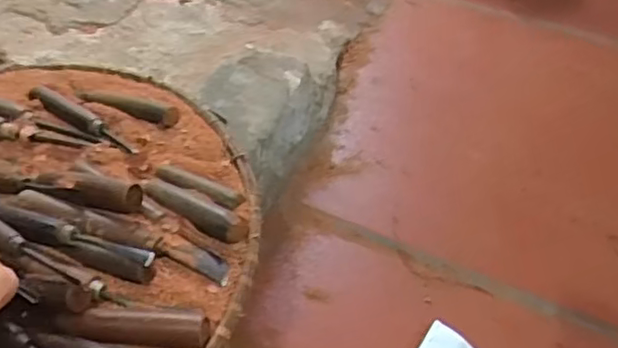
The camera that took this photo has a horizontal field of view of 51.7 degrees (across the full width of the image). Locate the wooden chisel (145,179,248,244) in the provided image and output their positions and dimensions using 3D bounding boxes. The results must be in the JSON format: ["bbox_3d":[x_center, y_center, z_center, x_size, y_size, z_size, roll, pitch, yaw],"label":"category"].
[{"bbox_3d":[-0.101,0.028,0.555,0.108,0.017,0.028,27,52,22],"label":"wooden chisel"}]

